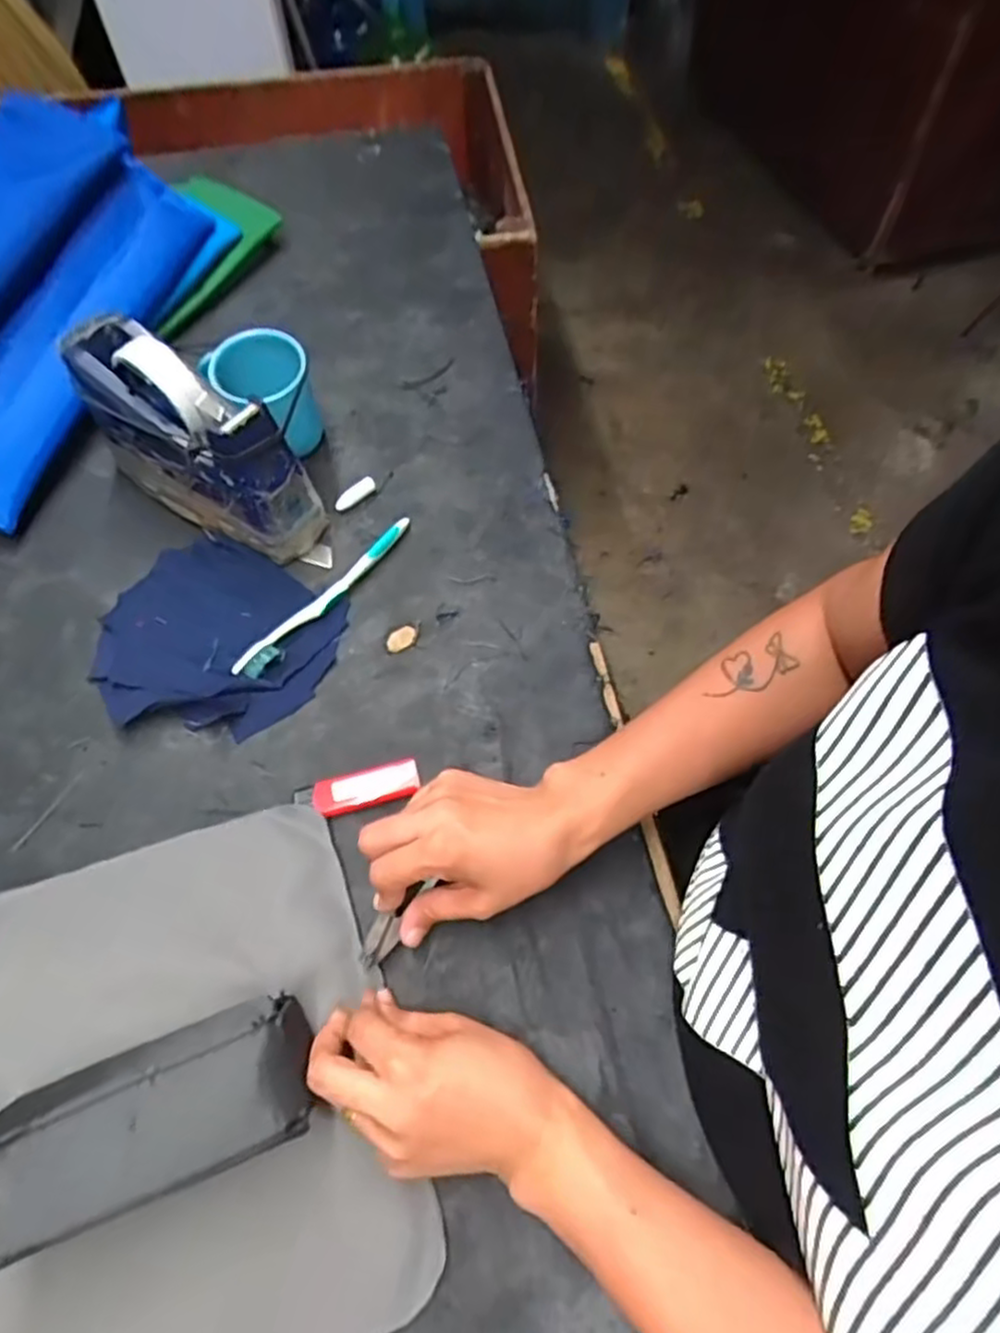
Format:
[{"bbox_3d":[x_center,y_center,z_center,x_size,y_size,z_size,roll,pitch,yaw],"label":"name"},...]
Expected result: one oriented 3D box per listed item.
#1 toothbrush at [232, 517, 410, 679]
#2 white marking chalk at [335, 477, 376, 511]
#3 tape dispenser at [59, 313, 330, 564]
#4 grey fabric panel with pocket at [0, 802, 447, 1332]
[{"bbox_3d":[-0.128,-0.053,0.544,0.016,0.013,0.174,33,66,18],"label":"toothbrush"},{"bbox_3d":[-0.118,-0.141,0.594,0.038,0.012,0.011,-36,64,0],"label":"white marking chalk"},{"bbox_3d":[-0.235,-0.171,0.554,0.200,0.120,0.069,33,66,18],"label":"tape dispenser"},{"bbox_3d":[-0.169,0.207,0.357,0.210,0.084,0.262,-20,62,-10],"label":"grey fabric panel with pocket"}]

